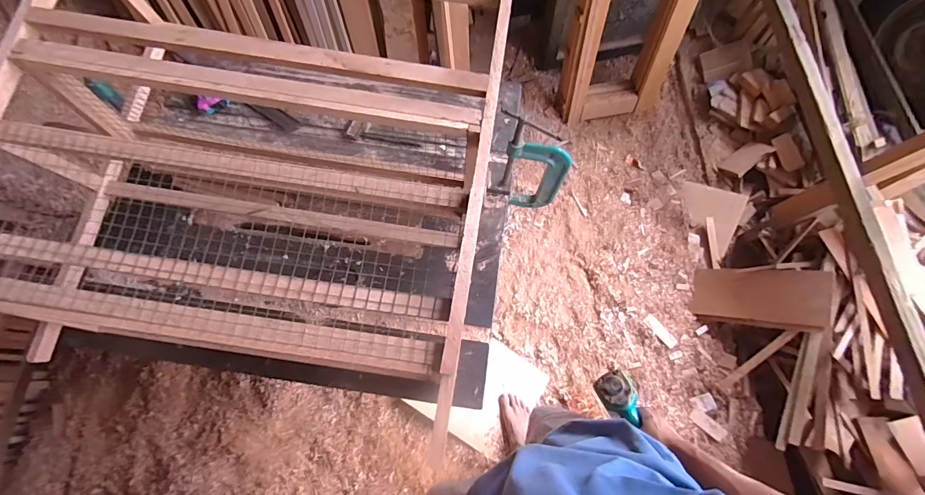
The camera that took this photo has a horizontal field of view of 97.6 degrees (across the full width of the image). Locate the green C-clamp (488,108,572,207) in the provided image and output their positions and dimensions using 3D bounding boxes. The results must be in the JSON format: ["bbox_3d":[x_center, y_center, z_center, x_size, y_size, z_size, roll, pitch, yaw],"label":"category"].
[{"bbox_3d":[0.131,-0.148,0.763,0.129,0.291,0.037,2,71,1],"label":"green C-clamp"}]

